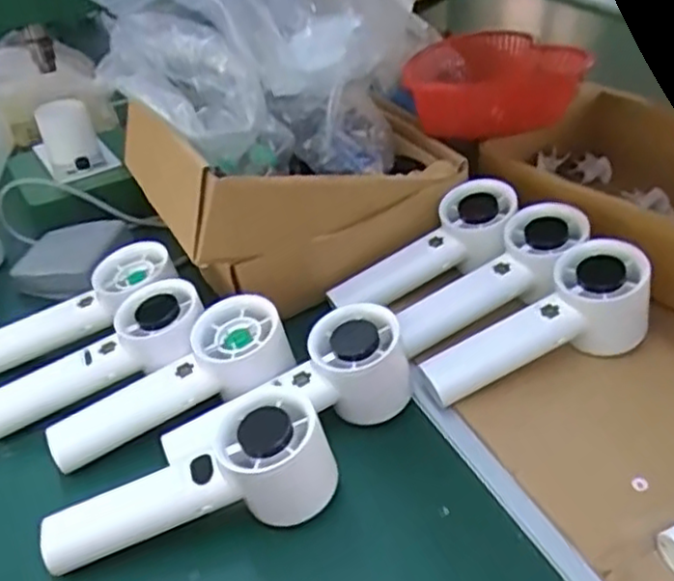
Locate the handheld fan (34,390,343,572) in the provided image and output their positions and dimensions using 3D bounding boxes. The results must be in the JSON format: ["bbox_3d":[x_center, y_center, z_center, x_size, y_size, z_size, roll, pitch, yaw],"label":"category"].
[{"bbox_3d":[-0.079,0.112,0.386,0.158,0.052,0.059,-21,39,-2],"label":"handheld fan"}]

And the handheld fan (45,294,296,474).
[{"bbox_3d":[-0.105,0.060,0.442,0.157,0.037,0.051,-30,41,-4],"label":"handheld fan"}]

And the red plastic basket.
[{"bbox_3d":[0.131,-0.182,0.605,0.142,0.053,0.127,-1,37,3],"label":"red plastic basket"}]

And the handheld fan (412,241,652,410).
[{"bbox_3d":[0.130,0.028,0.457,0.156,0.053,0.055,-28,40,-1],"label":"handheld fan"}]

